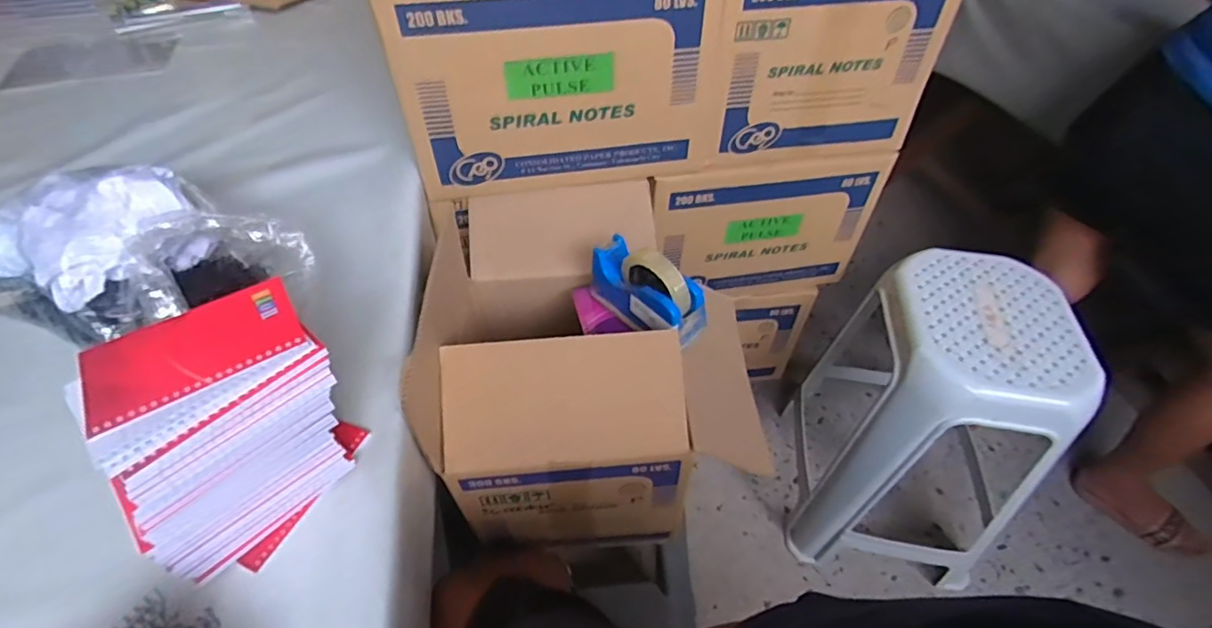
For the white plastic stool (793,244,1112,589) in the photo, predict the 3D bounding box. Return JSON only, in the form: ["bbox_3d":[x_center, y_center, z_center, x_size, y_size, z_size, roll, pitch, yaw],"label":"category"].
[{"bbox_3d":[0.583,0.182,1.089,0.294,0.578,0.434,9,49,7],"label":"white plastic stool"}]

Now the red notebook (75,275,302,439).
[{"bbox_3d":[-0.282,0.023,0.382,0.128,0.004,0.077,-28,54,-23],"label":"red notebook"}]

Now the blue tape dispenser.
[{"bbox_3d":[0.051,-0.037,0.706,0.058,0.107,0.160,-33,56,-27],"label":"blue tape dispenser"}]

